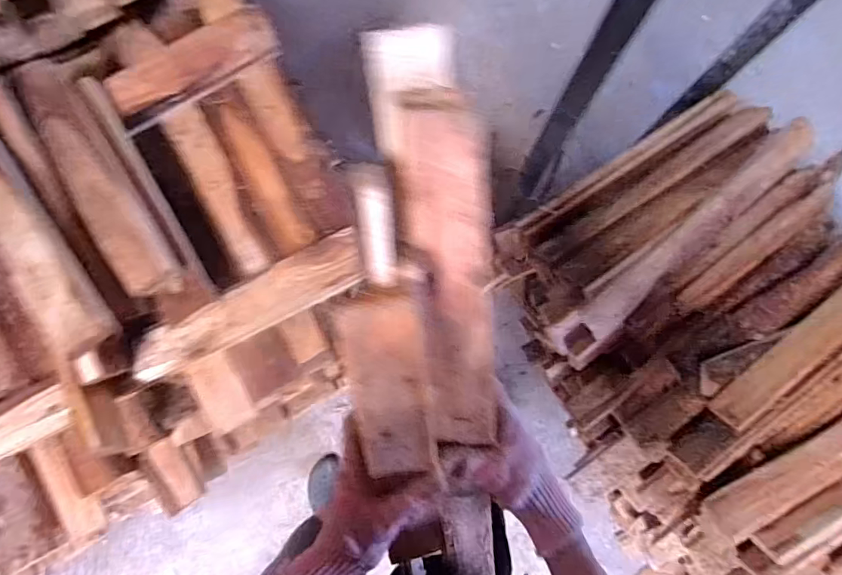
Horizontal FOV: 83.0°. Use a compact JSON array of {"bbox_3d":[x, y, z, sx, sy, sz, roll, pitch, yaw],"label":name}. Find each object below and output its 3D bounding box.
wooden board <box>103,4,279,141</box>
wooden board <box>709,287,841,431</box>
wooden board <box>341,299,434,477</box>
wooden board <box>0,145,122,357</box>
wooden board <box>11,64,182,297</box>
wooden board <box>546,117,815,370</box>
[{"bbox_3d":[-0.278,-0.272,0.581,0.211,0.050,0.059,-30,84,-6],"label":"wooden board"},{"bbox_3d":[0.571,0.096,0.713,0.321,0.020,0.061,-39,54,-6],"label":"wooden board"},{"bbox_3d":[-0.021,0.075,0.351,0.054,0.013,0.150,-7,113,-3],"label":"wooden board"},{"bbox_3d":[-0.404,-0.069,0.469,0.052,0.022,0.306,-36,84,-6],"label":"wooden board"},{"bbox_3d":[-0.352,-0.122,0.520,0.064,0.018,0.298,-27,82,-28],"label":"wooden board"},{"bbox_3d":[0.446,-0.091,0.772,0.554,0.037,0.071,-41,85,-7],"label":"wooden board"}]

